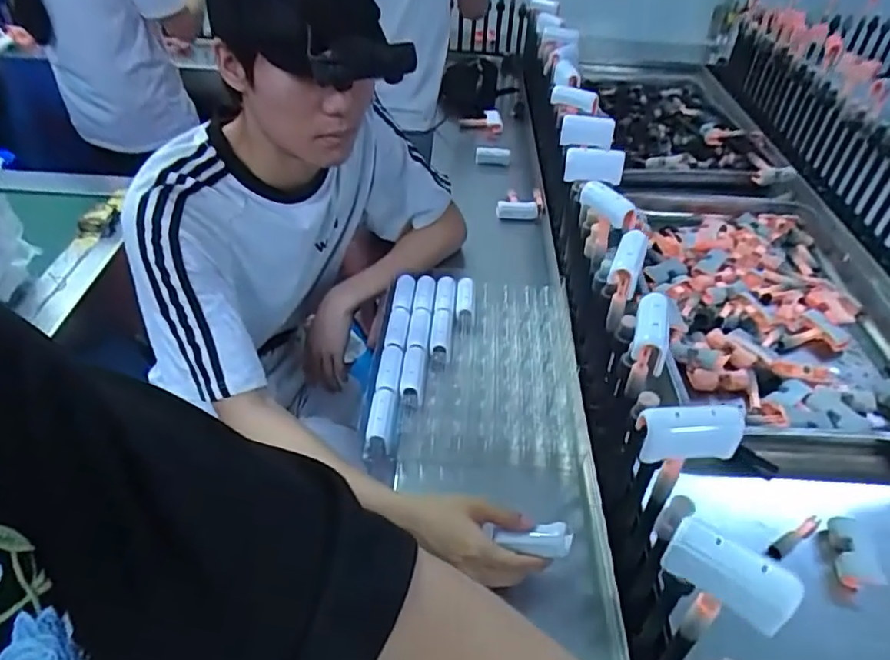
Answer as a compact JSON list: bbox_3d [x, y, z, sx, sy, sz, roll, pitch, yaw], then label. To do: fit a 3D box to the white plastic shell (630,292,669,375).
[{"bbox_3d":[0.189,0.000,0.541,0.031,0.027,0.077,7,70,4],"label":"white plastic shell"}]

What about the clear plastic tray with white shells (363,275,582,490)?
[{"bbox_3d":[0.048,0.051,0.828,0.273,0.037,0.351,4,43,1],"label":"clear plastic tray with white shells"}]

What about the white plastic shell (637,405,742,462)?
[{"bbox_3d":[0.194,0.081,0.468,0.073,0.049,0.022,0,43,-4],"label":"white plastic shell"}]

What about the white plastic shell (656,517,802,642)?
[{"bbox_3d":[0.185,0.156,0.382,0.077,0.045,0.019,27,15,19],"label":"white plastic shell"}]

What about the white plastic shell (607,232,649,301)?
[{"bbox_3d":[0.197,-0.075,0.638,0.030,0.032,0.088,16,45,14],"label":"white plastic shell"}]

